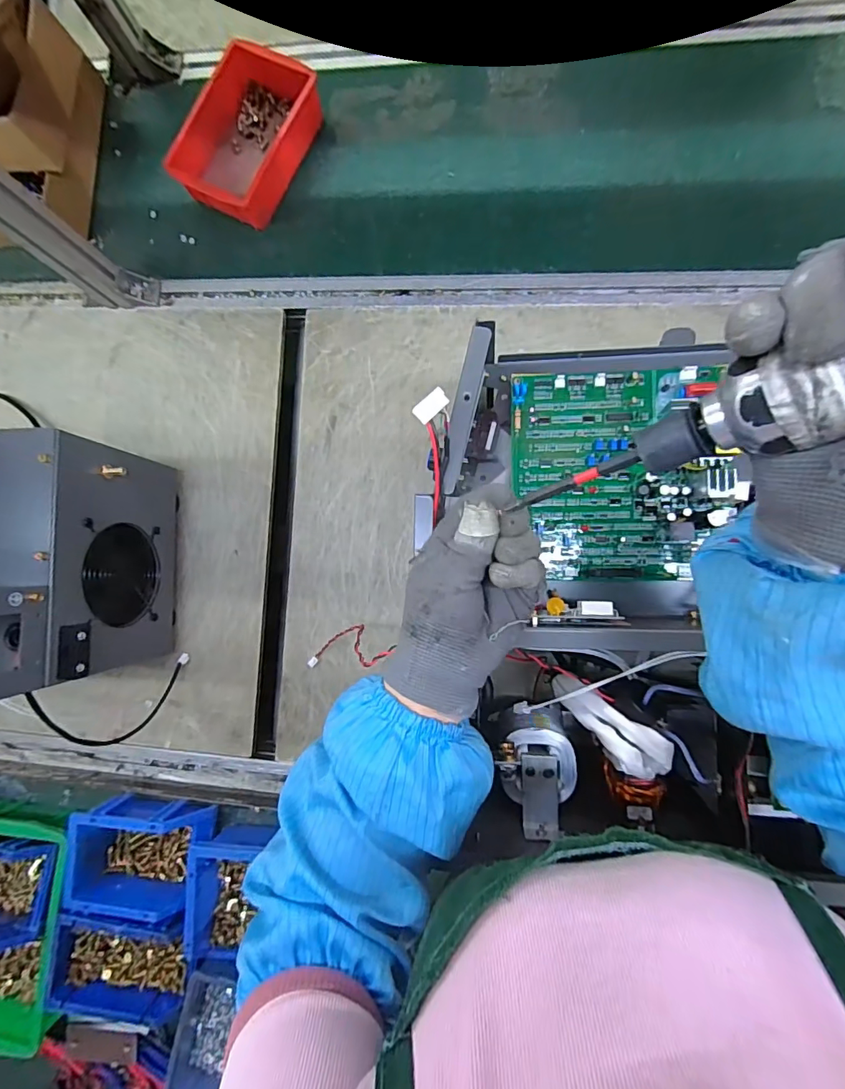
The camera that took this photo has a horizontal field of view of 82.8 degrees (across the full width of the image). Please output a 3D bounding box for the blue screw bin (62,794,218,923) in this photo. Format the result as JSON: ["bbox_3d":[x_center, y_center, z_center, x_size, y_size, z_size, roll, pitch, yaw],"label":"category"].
[{"bbox_3d":[-0.327,0.367,0.567,0.148,0.064,0.112,2,87,7],"label":"blue screw bin"}]

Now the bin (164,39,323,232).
[{"bbox_3d":[-0.230,-0.549,0.647,0.146,0.056,0.212,32,91,8],"label":"bin"}]

